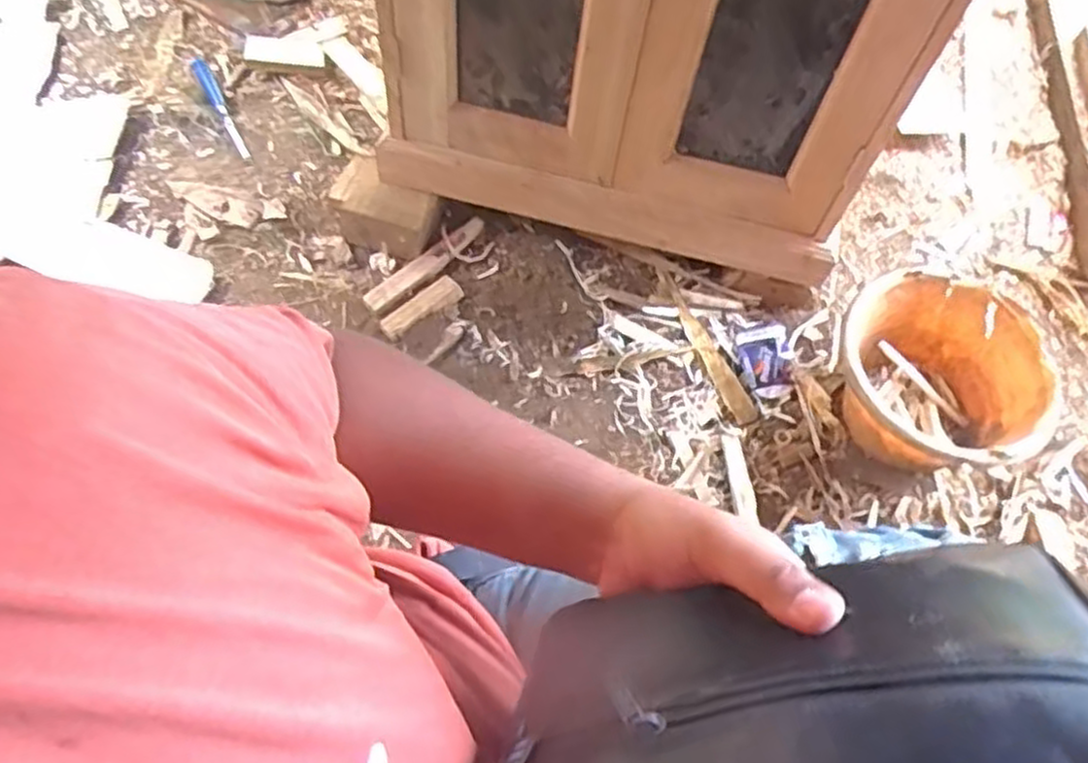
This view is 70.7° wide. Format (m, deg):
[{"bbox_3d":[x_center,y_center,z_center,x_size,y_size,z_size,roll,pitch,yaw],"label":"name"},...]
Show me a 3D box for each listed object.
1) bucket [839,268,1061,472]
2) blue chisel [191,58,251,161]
[{"bbox_3d":[0.485,0.009,0.962,0.212,0.156,0.248,-11,63,-8],"label":"bucket"},{"bbox_3d":[-0.526,-0.450,1.236,0.024,0.030,0.248,-25,65,-15],"label":"blue chisel"}]

